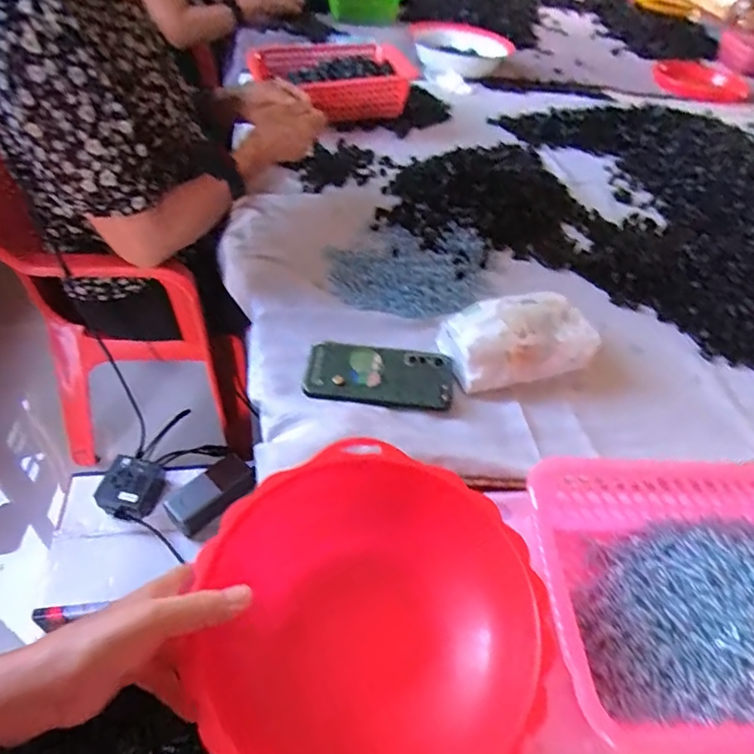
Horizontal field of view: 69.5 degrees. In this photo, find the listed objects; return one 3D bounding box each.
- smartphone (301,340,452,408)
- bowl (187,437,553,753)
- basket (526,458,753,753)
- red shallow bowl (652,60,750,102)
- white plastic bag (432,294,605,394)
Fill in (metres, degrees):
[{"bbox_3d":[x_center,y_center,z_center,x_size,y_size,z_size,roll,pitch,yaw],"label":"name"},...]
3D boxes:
[{"bbox_3d":[0.004,-0.004,0.599,0.162,0.009,0.080,5,48,-3],"label":"smartphone"},{"bbox_3d":[-0.008,0.180,0.405,0.237,0.072,0.239,4,48,-4],"label":"bowl"},{"bbox_3d":[0.280,0.180,0.442,0.316,0.069,0.217,2,48,-5],"label":"basket"},{"bbox_3d":[0.872,-0.809,1.475,0.238,0.036,0.200,15,48,7],"label":"red shallow bowl"},{"bbox_3d":[0.164,-0.043,0.628,0.164,0.074,0.087,-10,50,-15],"label":"white plastic bag"}]

